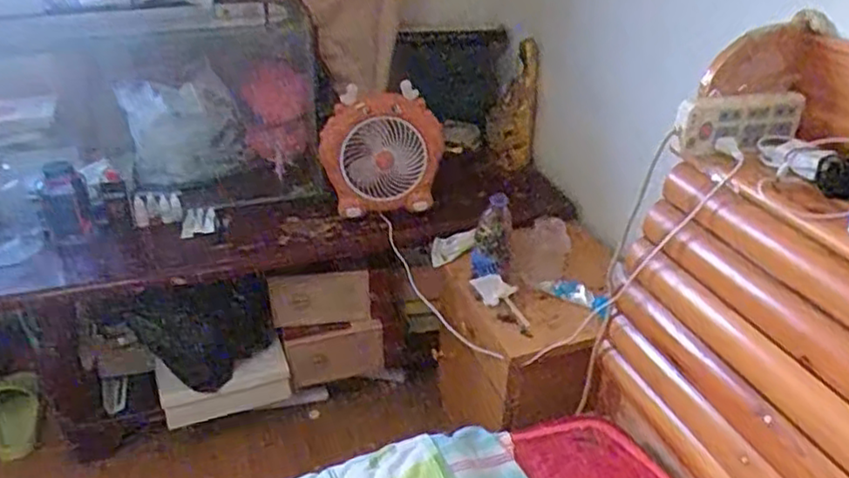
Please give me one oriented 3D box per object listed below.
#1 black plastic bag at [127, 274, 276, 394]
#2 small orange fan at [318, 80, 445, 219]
[{"bbox_3d":[-0.454,0.204,1.438,0.278,0.216,0.090,-14,33,-22],"label":"black plastic bag"},{"bbox_3d":[-0.087,-0.189,1.469,0.260,0.236,0.151,-4,31,-7],"label":"small orange fan"}]

